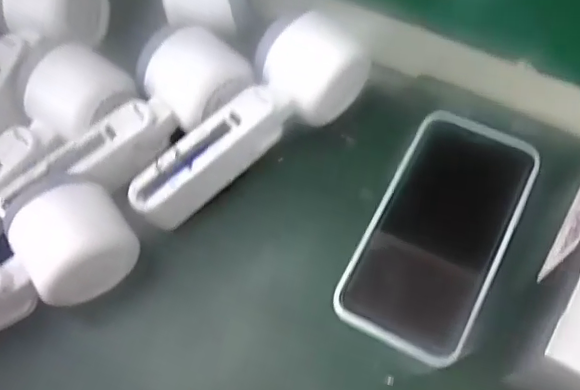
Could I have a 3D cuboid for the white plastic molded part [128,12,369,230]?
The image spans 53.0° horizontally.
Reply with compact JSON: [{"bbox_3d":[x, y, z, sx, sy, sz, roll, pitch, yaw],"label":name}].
[{"bbox_3d":[-0.028,-0.048,0.353,0.166,0.047,0.053,-36,67,-14],"label":"white plastic molded part"}]

